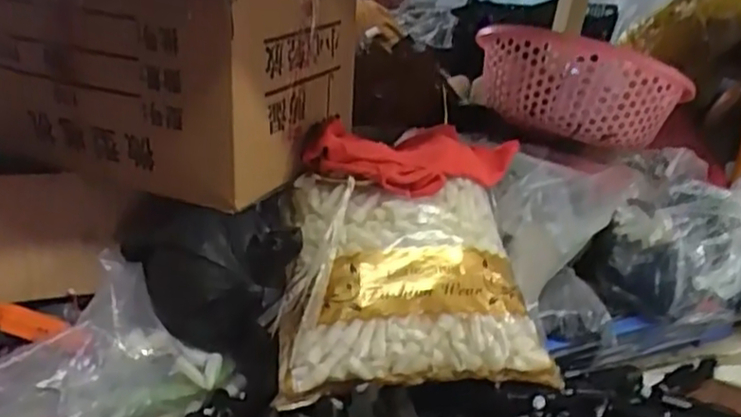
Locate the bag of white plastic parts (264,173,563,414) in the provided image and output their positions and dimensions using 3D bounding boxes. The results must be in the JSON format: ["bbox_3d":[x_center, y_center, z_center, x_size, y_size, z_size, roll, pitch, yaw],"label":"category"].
[{"bbox_3d":[0.035,0.061,0.614,0.236,0.201,0.080,-2,-20,-10],"label":"bag of white plastic parts"}]

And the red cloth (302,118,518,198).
[{"bbox_3d":[0.040,-0.052,0.684,0.202,0.047,0.124,-15,32,-44],"label":"red cloth"}]

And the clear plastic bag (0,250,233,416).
[{"bbox_3d":[-0.226,0.142,0.523,0.117,0.117,0.232,23,26,32],"label":"clear plastic bag"}]

